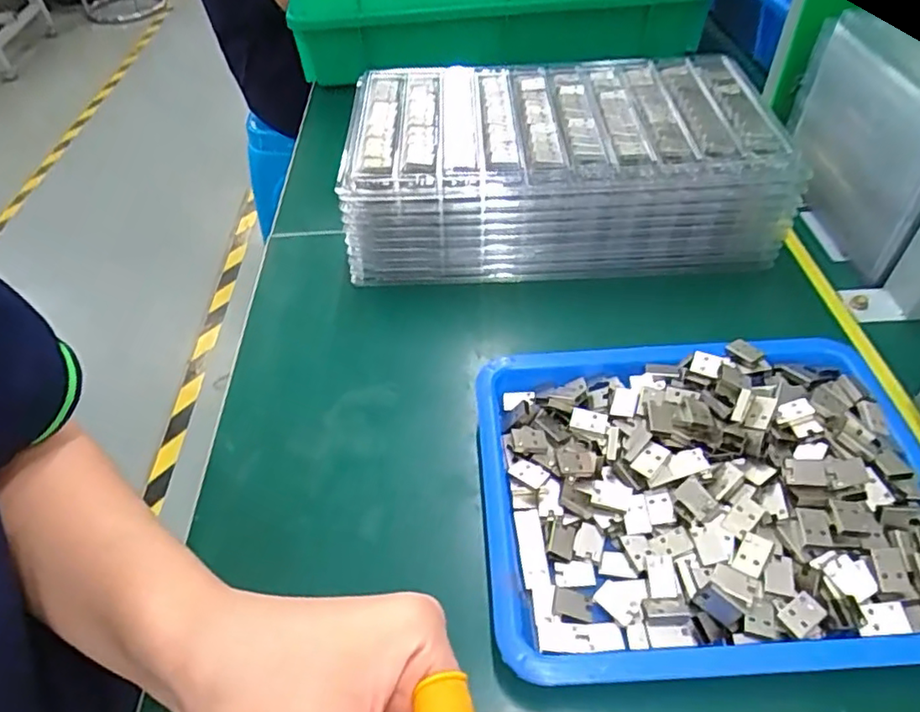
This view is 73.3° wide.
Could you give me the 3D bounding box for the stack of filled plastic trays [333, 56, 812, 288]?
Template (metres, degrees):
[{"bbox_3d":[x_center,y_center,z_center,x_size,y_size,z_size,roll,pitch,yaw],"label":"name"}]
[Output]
[{"bbox_3d":[0.070,-0.141,0.469,0.293,0.102,0.168,-1,48,3],"label":"stack of filled plastic trays"}]

